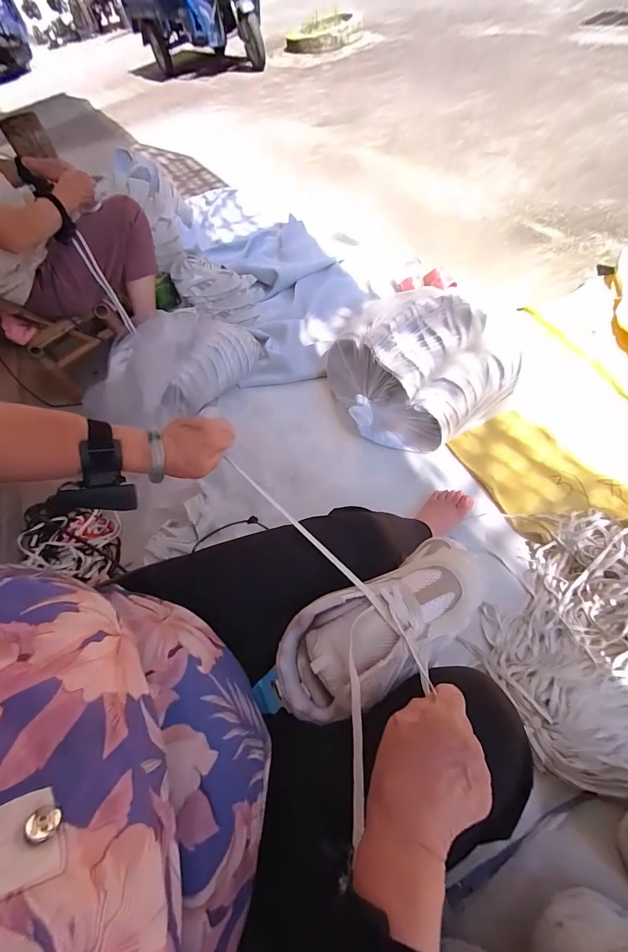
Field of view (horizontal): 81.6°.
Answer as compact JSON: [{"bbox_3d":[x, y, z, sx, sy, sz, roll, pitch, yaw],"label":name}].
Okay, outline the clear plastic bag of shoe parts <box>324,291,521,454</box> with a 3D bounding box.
[{"bbox_3d":[0.238,-0.291,0.960,0.380,0.203,0.425,-34,61,-17],"label":"clear plastic bag of shoe parts"}]

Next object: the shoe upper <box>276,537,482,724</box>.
[{"bbox_3d":[0.073,0.159,0.389,0.242,0.070,0.100,-30,60,-10],"label":"shoe upper"}]

